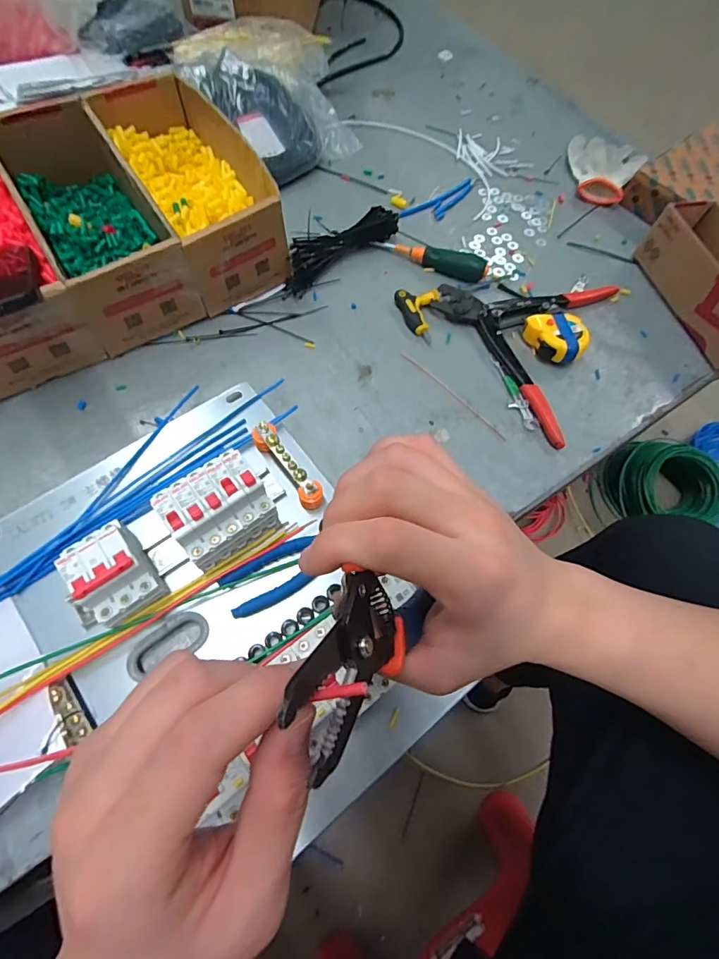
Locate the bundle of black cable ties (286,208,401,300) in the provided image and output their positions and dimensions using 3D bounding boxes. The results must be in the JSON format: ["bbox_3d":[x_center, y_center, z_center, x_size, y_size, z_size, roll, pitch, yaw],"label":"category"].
[{"bbox_3d":[-0.027,-0.325,0.650,0.046,0.041,0.197,42,69,16],"label":"bundle of black cable ties"}]

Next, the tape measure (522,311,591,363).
[{"bbox_3d":[0.258,-0.186,0.612,0.065,0.037,0.076,-30,69,-17],"label":"tape measure"}]

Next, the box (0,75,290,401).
[{"bbox_3d":[-0.384,-0.286,0.558,0.520,0.121,0.324,-29,69,-16],"label":"box"}]

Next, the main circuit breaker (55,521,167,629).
[{"bbox_3d":[-0.217,0.084,0.406,0.062,0.072,0.079,-30,69,-17],"label":"main circuit breaker"}]

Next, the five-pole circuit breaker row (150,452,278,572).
[{"bbox_3d":[-0.133,0.029,0.440,0.090,0.070,0.079,-31,70,-17],"label":"five-pole circuit breaker row"}]

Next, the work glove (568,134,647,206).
[{"bbox_3d":[0.405,-0.525,0.782,0.117,0.031,0.161,23,65,8],"label":"work glove"}]

